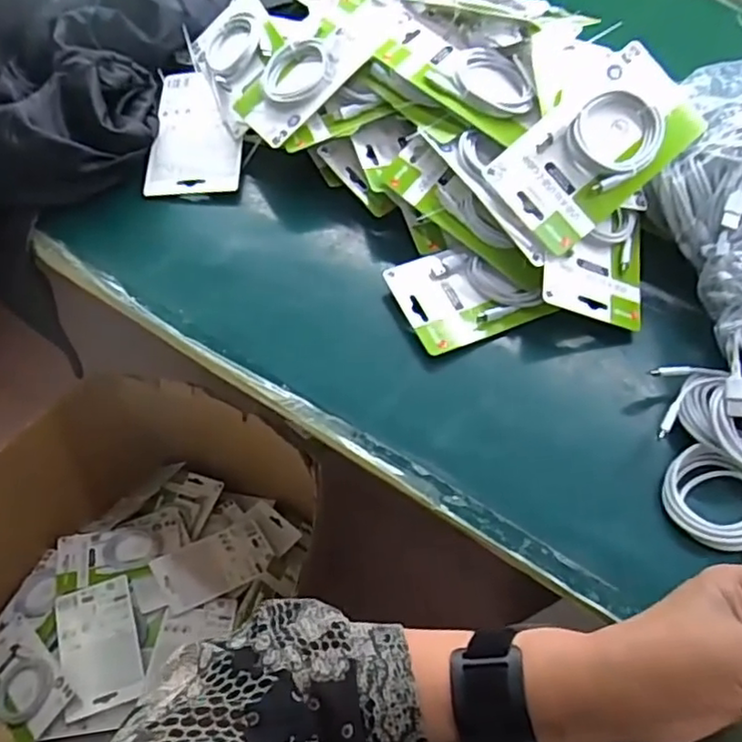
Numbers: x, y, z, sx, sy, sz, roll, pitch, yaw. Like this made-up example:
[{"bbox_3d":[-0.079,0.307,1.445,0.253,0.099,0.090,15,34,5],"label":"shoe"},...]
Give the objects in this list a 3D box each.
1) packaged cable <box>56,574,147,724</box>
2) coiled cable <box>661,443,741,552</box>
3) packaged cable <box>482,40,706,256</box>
[{"bbox_3d":[-0.379,0.374,0.897,0.100,0.012,0.175,-10,43,-23],"label":"packaged cable"},{"bbox_3d":[0.265,0.099,0.489,0.080,0.014,0.076,21,61,13],"label":"coiled cable"},{"bbox_3d":[0.199,-0.197,0.563,0.185,0.024,0.104,-43,88,-2],"label":"packaged cable"}]

